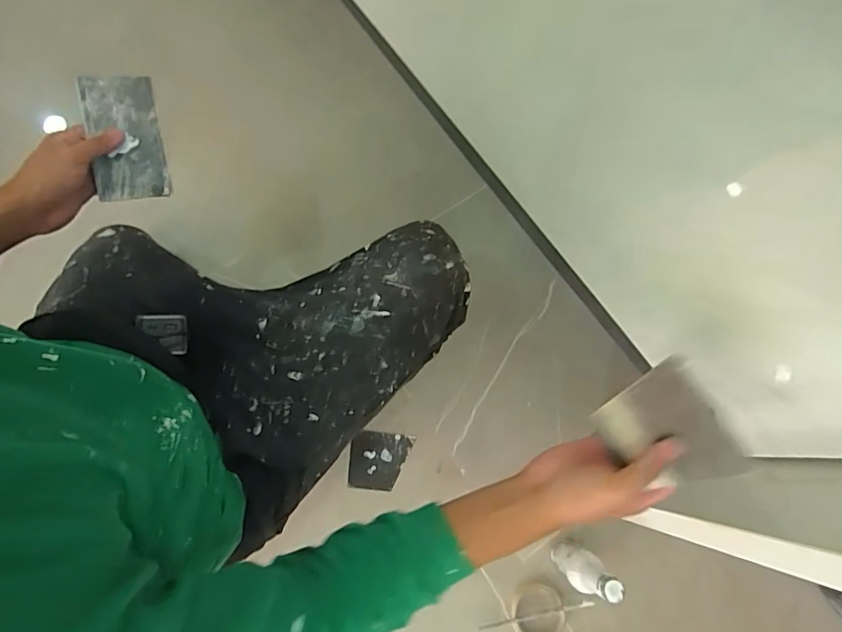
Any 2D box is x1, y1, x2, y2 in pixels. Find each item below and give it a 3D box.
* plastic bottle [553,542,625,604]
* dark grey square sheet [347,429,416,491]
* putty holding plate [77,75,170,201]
[{"bbox_3d":[0.237,0.373,0.714,0.045,0.180,0.050,35,77,7],"label":"plastic bottle"},{"bbox_3d":[-0.072,0.255,0.852,0.105,0.008,0.097,7,75,0],"label":"dark grey square sheet"},{"bbox_3d":[-0.339,-0.202,0.556,0.075,0.010,0.136,-9,93,-18],"label":"putty holding plate"}]

